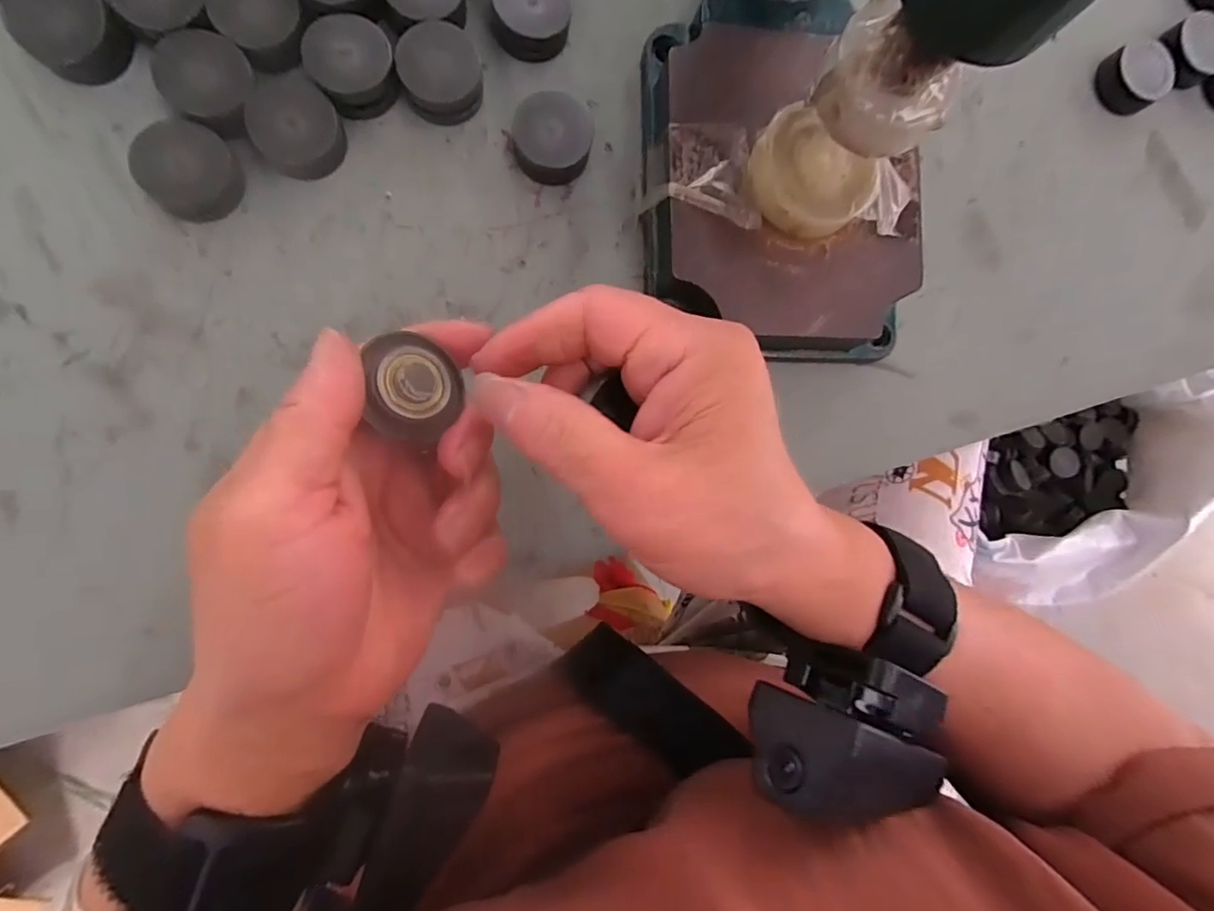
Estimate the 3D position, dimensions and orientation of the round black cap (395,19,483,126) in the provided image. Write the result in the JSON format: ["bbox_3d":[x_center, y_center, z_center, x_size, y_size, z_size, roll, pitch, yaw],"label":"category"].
[{"bbox_3d":[-0.068,-0.156,0.227,0.032,0.017,0.034,0,89,-10],"label":"round black cap"}]

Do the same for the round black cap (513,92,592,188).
[{"bbox_3d":[-0.023,-0.134,0.235,0.033,0.015,0.030,0,89,-10],"label":"round black cap"}]

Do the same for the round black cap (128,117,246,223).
[{"bbox_3d":[-0.161,-0.110,0.213,0.033,0.013,0.033,0,89,-10],"label":"round black cap"}]

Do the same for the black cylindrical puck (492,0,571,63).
[{"bbox_3d":[-0.032,-0.187,0.235,0.031,0.015,0.033,0,89,-10],"label":"black cylindrical puck"}]

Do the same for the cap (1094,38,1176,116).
[{"bbox_3d":[0.271,-0.194,0.282,0.038,0.010,0.032,-32,94,-9],"label":"cap"}]

